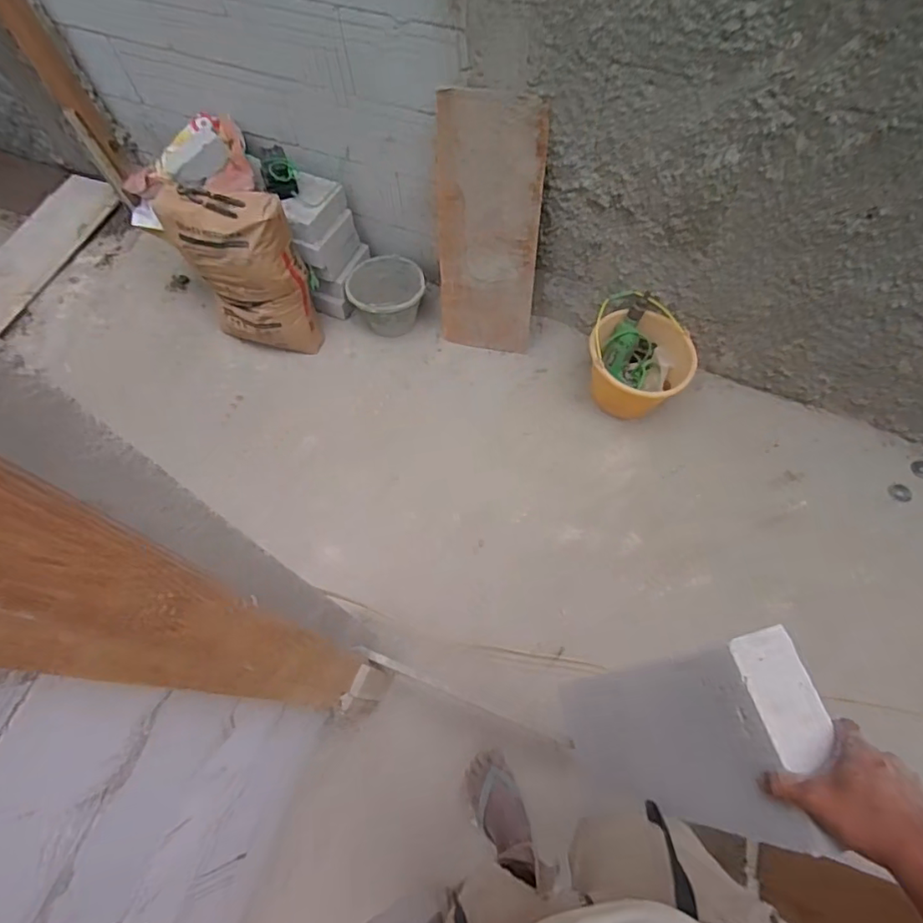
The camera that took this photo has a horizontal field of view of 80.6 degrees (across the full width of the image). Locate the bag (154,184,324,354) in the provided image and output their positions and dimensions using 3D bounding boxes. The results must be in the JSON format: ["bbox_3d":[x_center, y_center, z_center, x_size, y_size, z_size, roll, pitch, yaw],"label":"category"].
[{"bbox_3d":[-0.676,-0.565,1.671,0.398,0.446,0.193,11,65,8],"label":"bag"}]

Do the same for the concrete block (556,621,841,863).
[{"bbox_3d":[0.285,0.403,0.770,0.091,0.565,0.191,0,60,-8],"label":"concrete block"}]

